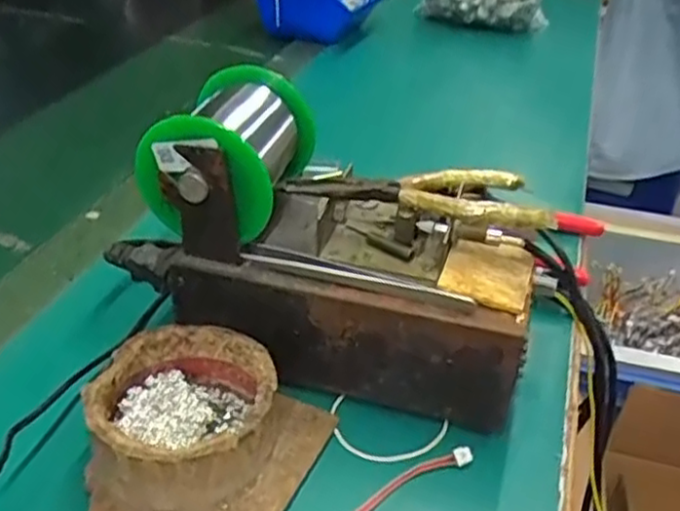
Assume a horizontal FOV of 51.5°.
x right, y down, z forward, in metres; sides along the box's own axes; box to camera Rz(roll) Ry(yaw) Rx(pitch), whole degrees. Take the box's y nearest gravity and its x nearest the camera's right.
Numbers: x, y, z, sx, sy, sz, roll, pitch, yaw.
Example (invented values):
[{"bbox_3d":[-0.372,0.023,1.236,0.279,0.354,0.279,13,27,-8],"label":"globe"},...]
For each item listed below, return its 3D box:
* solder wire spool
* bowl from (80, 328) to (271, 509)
[{"bbox_3d":[-0.053,-0.057,0.363,0.068,0.055,0.086,16,36,14],"label":"solder wire spool"},{"bbox_3d":[-0.073,0.073,0.331,0.080,0.040,0.079,4,35,-3],"label":"bowl"}]

